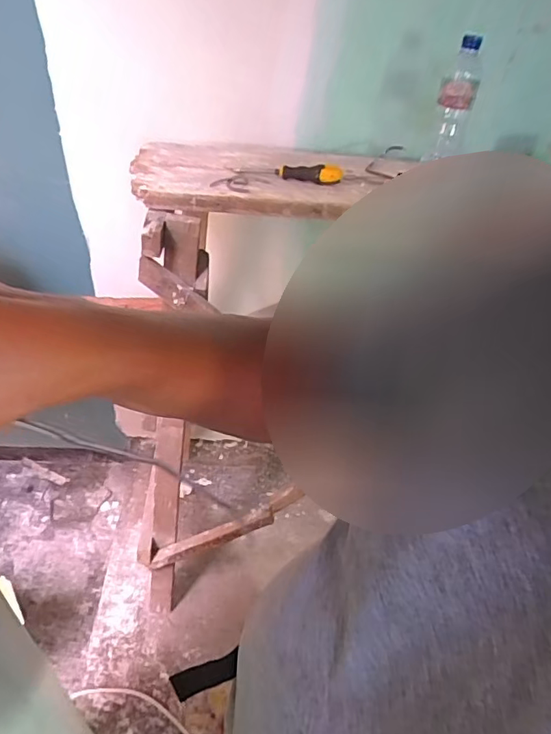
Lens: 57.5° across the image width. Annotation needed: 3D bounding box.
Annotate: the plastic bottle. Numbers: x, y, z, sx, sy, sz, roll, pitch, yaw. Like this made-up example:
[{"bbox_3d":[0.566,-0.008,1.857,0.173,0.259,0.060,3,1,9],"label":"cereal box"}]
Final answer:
[{"bbox_3d":[0.325,-0.475,0.907,0.059,0.204,0.066,19,44,15],"label":"plastic bottle"}]

